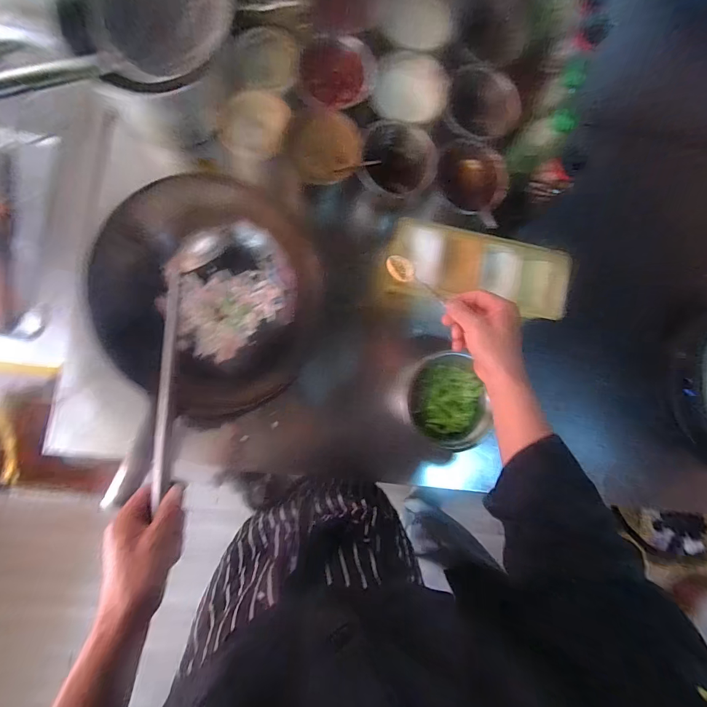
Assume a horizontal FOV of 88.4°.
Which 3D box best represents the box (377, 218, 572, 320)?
[{"bbox_3d":[0.212,-0.137,0.652,0.327,0.101,0.149,9,87,-6],"label":"box"}]

